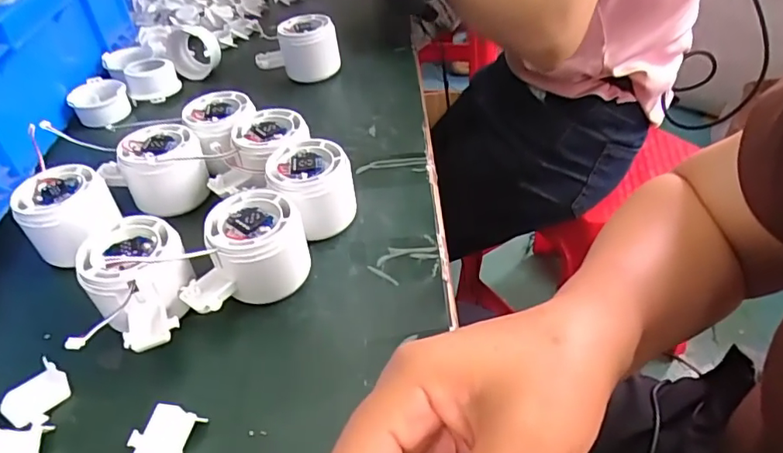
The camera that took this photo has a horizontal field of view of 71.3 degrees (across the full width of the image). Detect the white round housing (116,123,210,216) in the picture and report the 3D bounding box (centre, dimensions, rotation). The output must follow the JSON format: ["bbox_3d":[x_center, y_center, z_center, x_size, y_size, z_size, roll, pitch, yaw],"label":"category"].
[{"bbox_3d":[-0.168,-0.041,0.408,0.057,0.049,0.059,-2,41,2],"label":"white round housing"}]

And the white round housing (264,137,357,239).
[{"bbox_3d":[-0.054,-0.024,0.384,0.055,0.054,0.057,-2,41,2],"label":"white round housing"}]

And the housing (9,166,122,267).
[{"bbox_3d":[-0.224,-0.006,0.380,0.055,0.049,0.057,-2,41,2],"label":"housing"}]

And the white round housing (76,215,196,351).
[{"bbox_3d":[-0.146,0.037,0.325,0.057,0.052,0.077,-26,46,-22],"label":"white round housing"}]

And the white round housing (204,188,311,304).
[{"bbox_3d":[-0.084,0.014,0.347,0.055,0.054,0.053,-2,41,2],"label":"white round housing"}]

